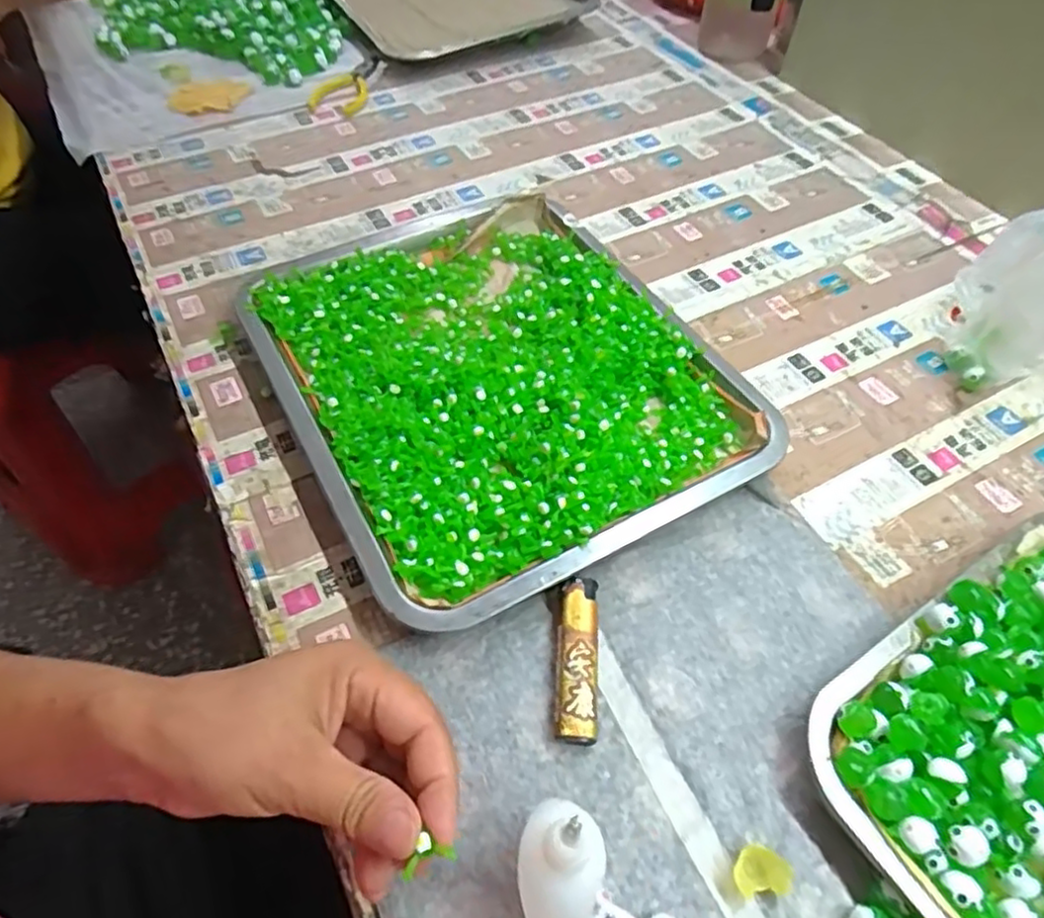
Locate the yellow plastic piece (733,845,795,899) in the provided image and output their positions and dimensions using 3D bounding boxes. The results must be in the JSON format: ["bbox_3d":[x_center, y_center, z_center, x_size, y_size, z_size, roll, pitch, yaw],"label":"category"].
[{"bbox_3d":[0.100,0.171,0.282,0.025,0.008,0.018,-3,53,-3],"label":"yellow plastic piece"}]

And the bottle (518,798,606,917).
[{"bbox_3d":[0.015,0.147,0.238,0.033,0.101,0.031,0,52,-1],"label":"bottle"}]

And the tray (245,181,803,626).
[{"bbox_3d":[-0.020,-0.061,0.448,0.259,0.030,0.312,-24,57,-18],"label":"tray"}]

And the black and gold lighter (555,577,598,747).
[{"bbox_3d":[0.027,0.096,0.331,0.020,0.014,0.078,3,52,1],"label":"black and gold lighter"}]

